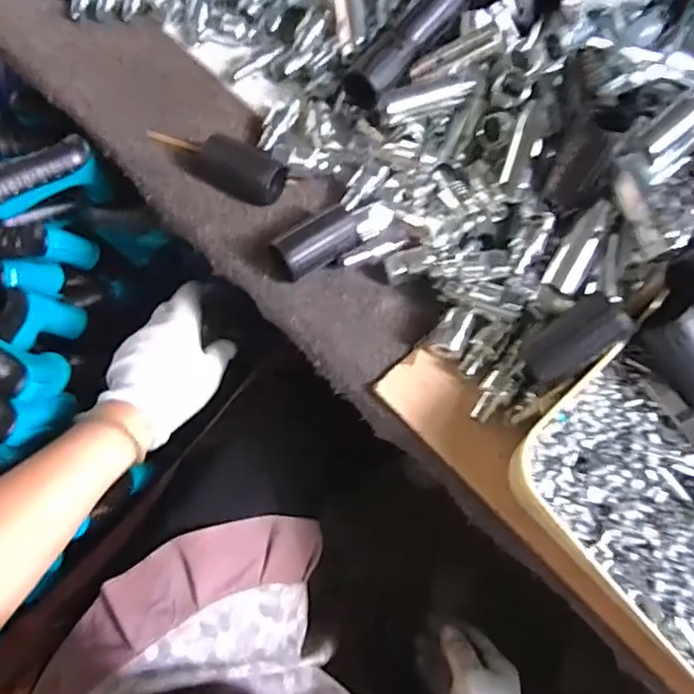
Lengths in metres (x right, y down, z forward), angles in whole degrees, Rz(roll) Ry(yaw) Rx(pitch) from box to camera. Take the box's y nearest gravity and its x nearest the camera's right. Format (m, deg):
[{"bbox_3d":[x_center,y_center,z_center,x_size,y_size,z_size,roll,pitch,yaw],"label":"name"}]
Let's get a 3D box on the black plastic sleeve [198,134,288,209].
[{"bbox_3d":[-0.082,-0.138,0.442,0.066,0.034,0.035,24,66,8],"label":"black plastic sleeve"}]

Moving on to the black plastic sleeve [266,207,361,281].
[{"bbox_3d":[-0.020,-0.073,0.418,0.065,0.029,0.031,-35,71,-17],"label":"black plastic sleeve"}]

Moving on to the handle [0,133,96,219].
[{"bbox_3d":[-0.263,-0.141,0.486,0.103,0.039,0.034,-37,72,-18],"label":"handle"}]

